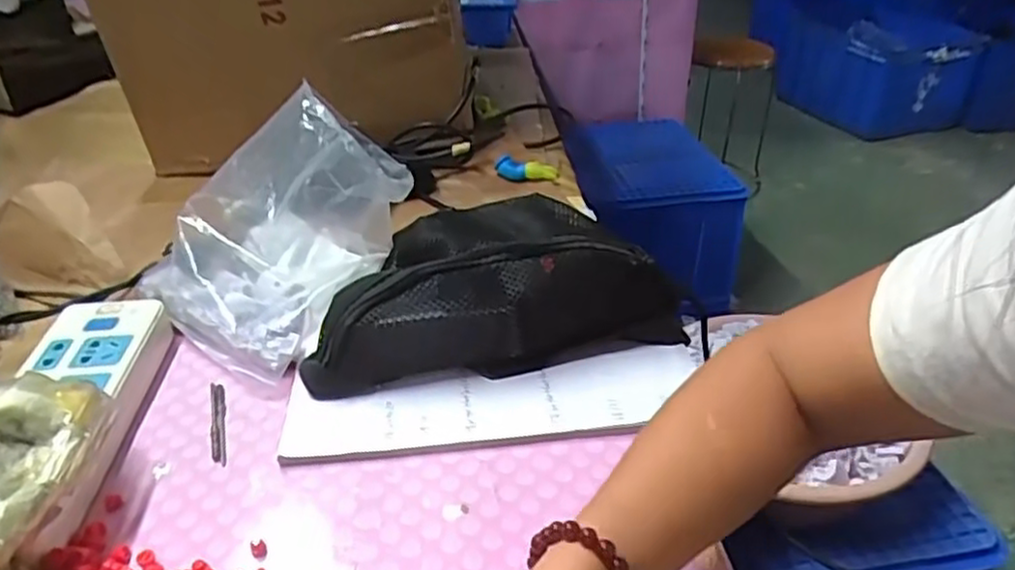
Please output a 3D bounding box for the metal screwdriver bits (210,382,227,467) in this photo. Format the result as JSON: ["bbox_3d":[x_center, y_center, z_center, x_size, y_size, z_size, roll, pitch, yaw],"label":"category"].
[{"bbox_3d":[-0.196,0.092,0.488,0.009,0.009,0.083,-13,36,-16],"label":"metal screwdriver bits"}]

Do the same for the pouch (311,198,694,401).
[{"bbox_3d":[-0.016,-0.006,0.550,0.272,0.081,0.141,-7,35,-8],"label":"pouch"}]

